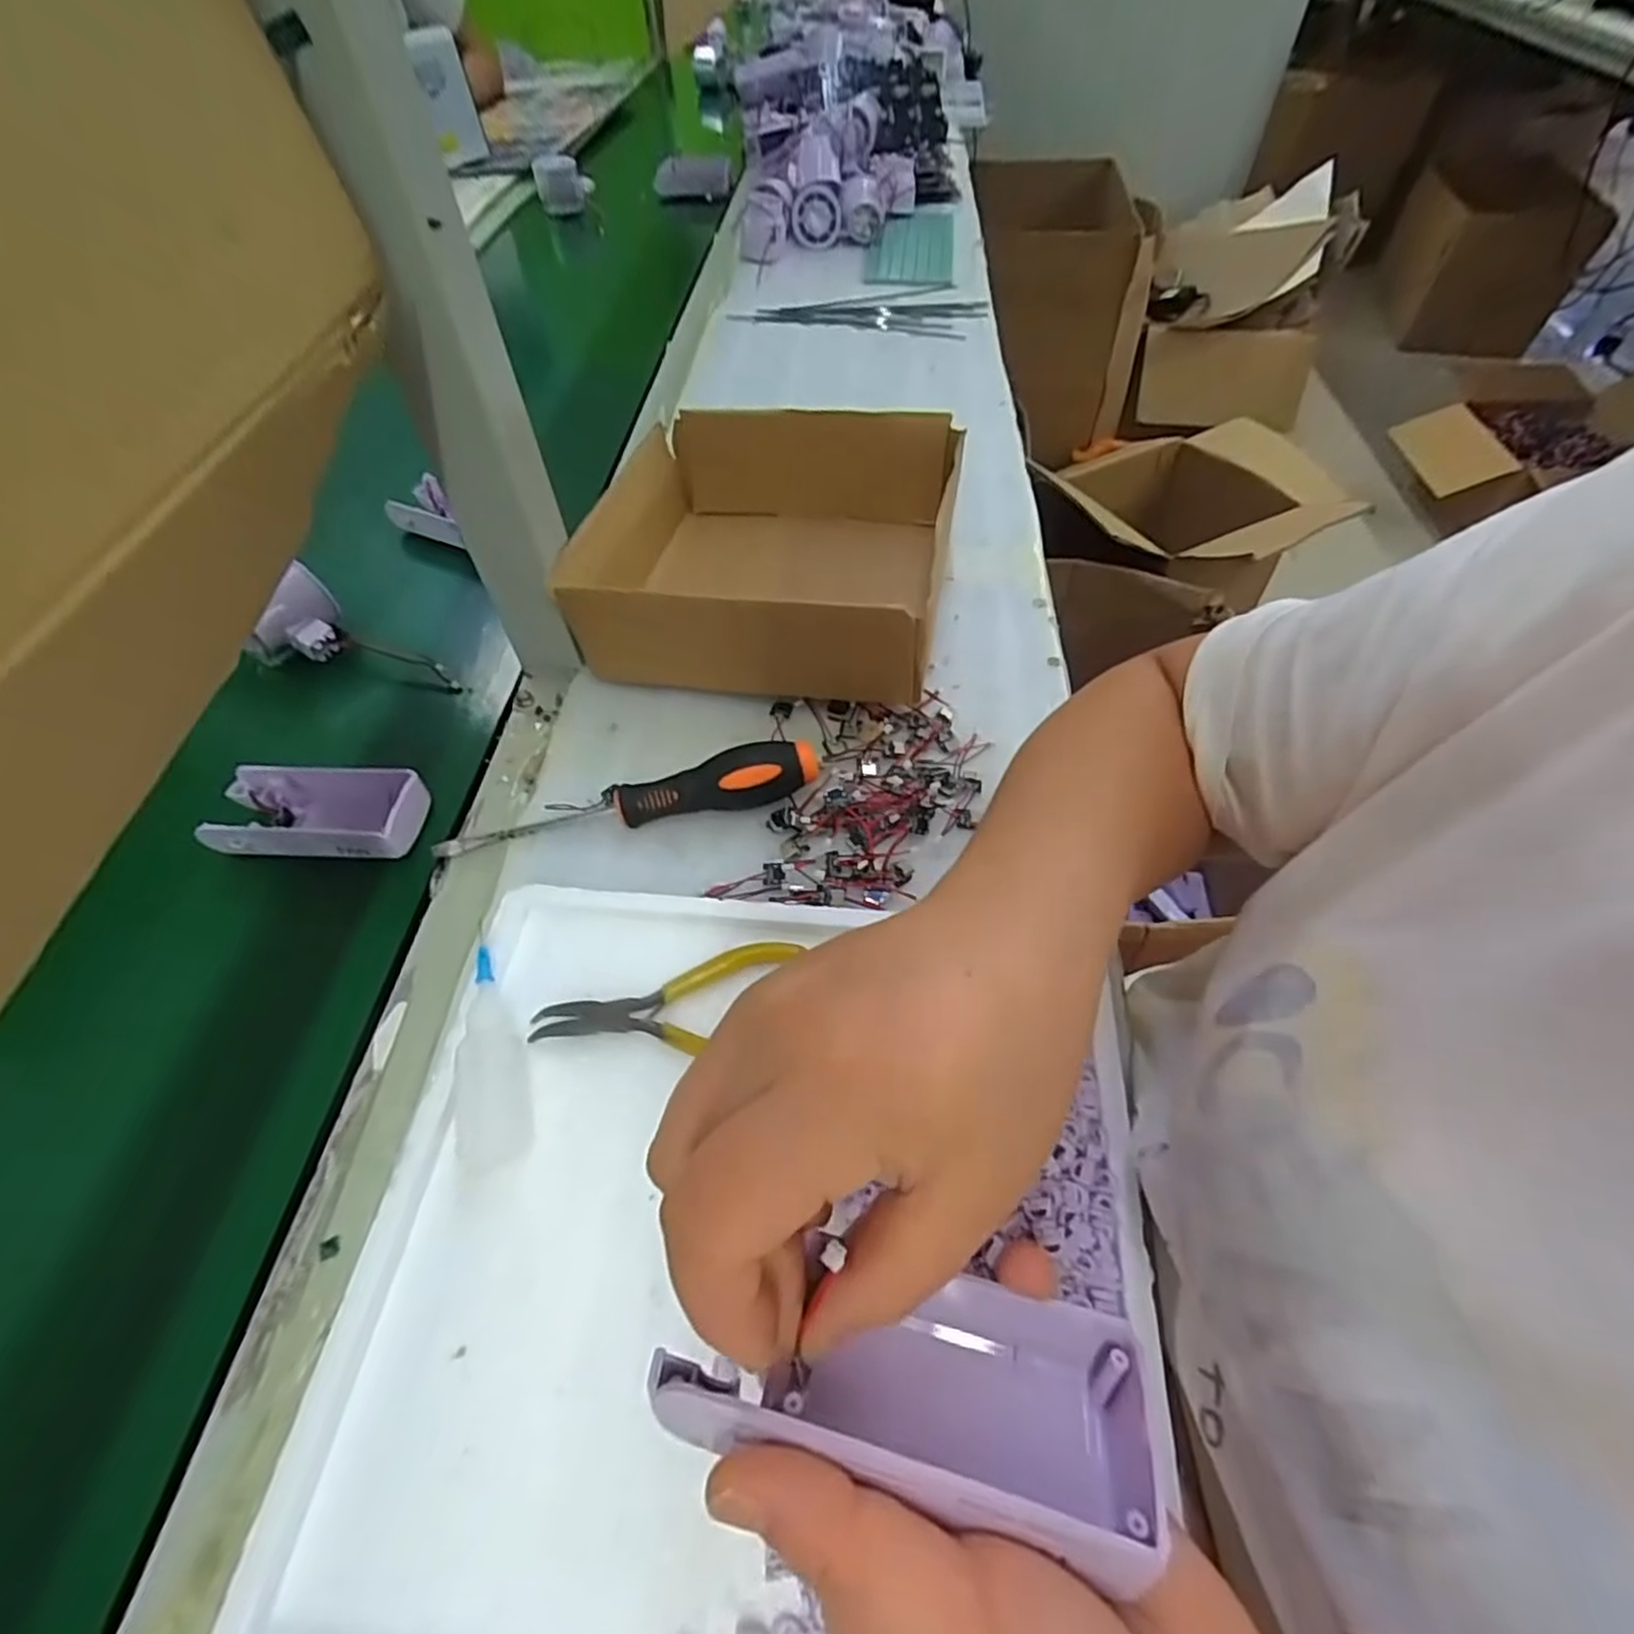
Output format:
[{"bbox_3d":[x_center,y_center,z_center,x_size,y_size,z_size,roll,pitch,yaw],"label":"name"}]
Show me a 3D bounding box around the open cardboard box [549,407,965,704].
[{"bbox_3d":[-0.027,-0.174,0.459,0.205,0.078,0.212,10,55,6],"label":"open cardboard box"}]

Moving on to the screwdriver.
[{"bbox_3d":[-0.098,-0.014,0.377,0.196,0.031,0.027,-6,54,-6],"label":"screwdriver"}]

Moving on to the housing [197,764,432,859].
[{"bbox_3d":[-0.269,-0.003,0.392,0.115,0.024,0.051,2,54,0],"label":"housing"}]

